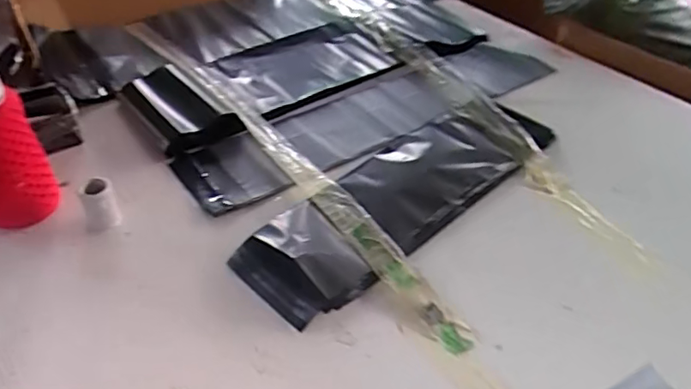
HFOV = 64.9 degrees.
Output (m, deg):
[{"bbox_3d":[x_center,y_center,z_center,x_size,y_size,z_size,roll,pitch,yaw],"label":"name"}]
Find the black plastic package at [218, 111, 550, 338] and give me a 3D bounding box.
[{"bbox_3d":[0.097,-0.011,0.803,0.546,0.026,0.158,-32,53,-31],"label":"black plastic package"}]

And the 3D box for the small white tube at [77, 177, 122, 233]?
[{"bbox_3d":[-0.329,0.017,0.729,0.046,0.069,0.037,-20,48,-22],"label":"small white tube"}]

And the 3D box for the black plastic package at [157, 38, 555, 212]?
[{"bbox_3d":[0.064,-0.156,0.956,0.722,0.028,0.200,-23,49,-24],"label":"black plastic package"}]

